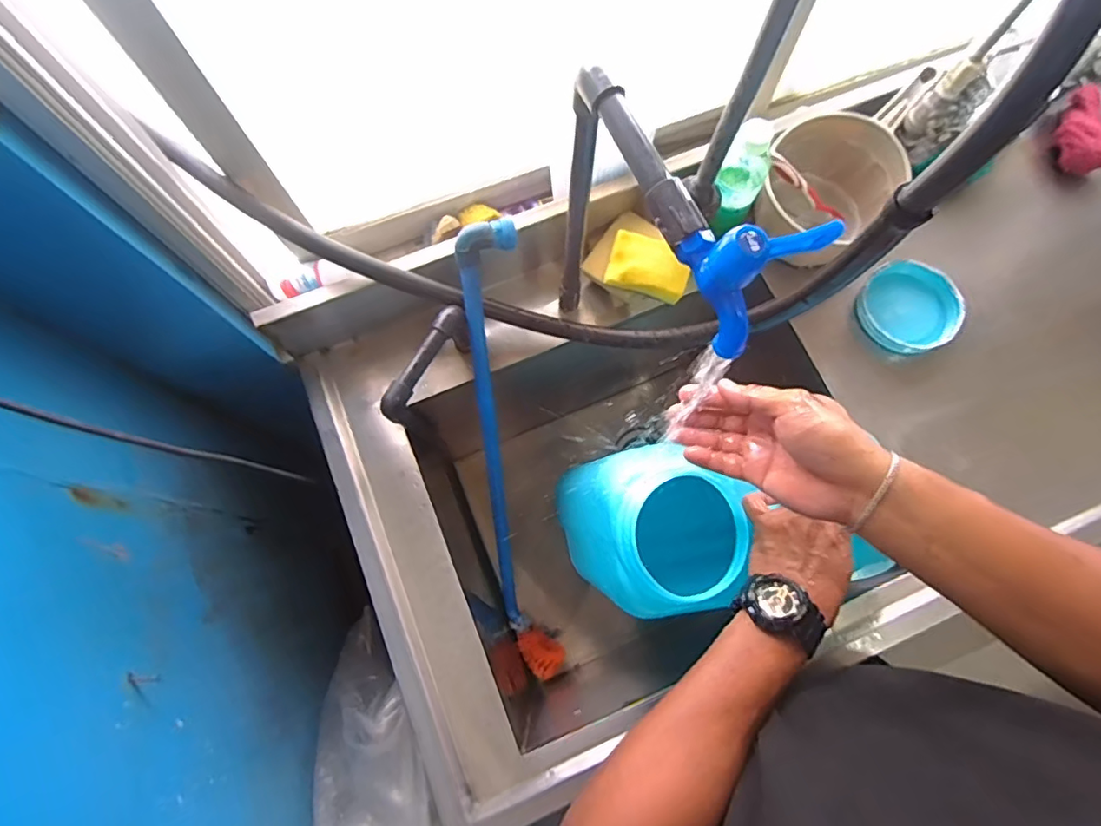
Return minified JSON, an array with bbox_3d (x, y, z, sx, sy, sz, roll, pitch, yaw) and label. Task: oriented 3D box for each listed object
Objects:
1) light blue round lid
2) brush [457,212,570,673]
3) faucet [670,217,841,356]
[{"bbox_3d":[0.458,-0.134,0.694,0.121,0.028,0.117,0,73,0],"label":"light blue round lid"},{"bbox_3d":[-0.053,0.103,0.740,0.093,0.077,0.700,-7,117,-2],"label":"brush"},{"bbox_3d":[0.117,-0.091,0.334,0.064,0.073,0.071,-42,78,-11],"label":"faucet"}]

